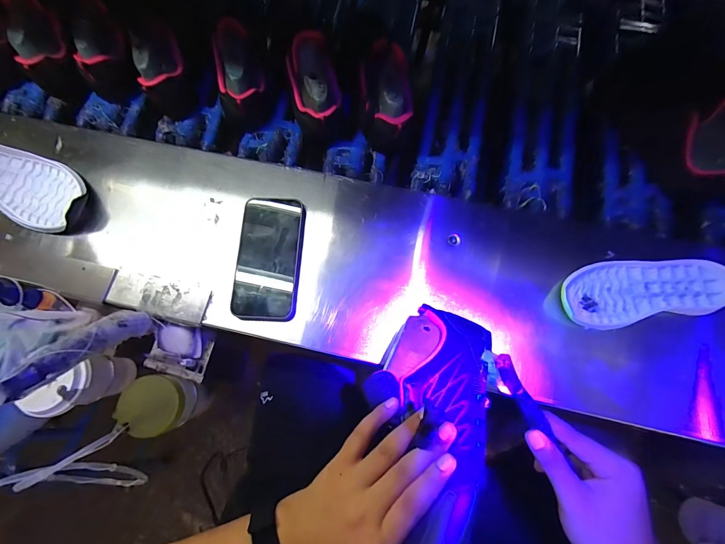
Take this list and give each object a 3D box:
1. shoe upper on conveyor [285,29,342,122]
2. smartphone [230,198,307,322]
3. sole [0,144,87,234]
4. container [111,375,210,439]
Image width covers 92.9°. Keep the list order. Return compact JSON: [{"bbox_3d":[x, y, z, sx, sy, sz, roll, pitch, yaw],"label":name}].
[{"bbox_3d":[-0.067,-0.269,0.485,0.066,0.064,0.108,-15,80,-1],"label":"shoe upper on conveyor"},{"bbox_3d":[-0.120,-0.020,0.448,0.079,0.014,0.162,2,74,2],"label":"smartphone"},{"bbox_3d":[-0.512,-0.138,0.494,0.262,0.030,0.095,25,76,8],"label":"sole"},{"bbox_3d":[-0.272,0.178,0.482,0.069,0.104,0.074,6,80,3],"label":"container"}]

